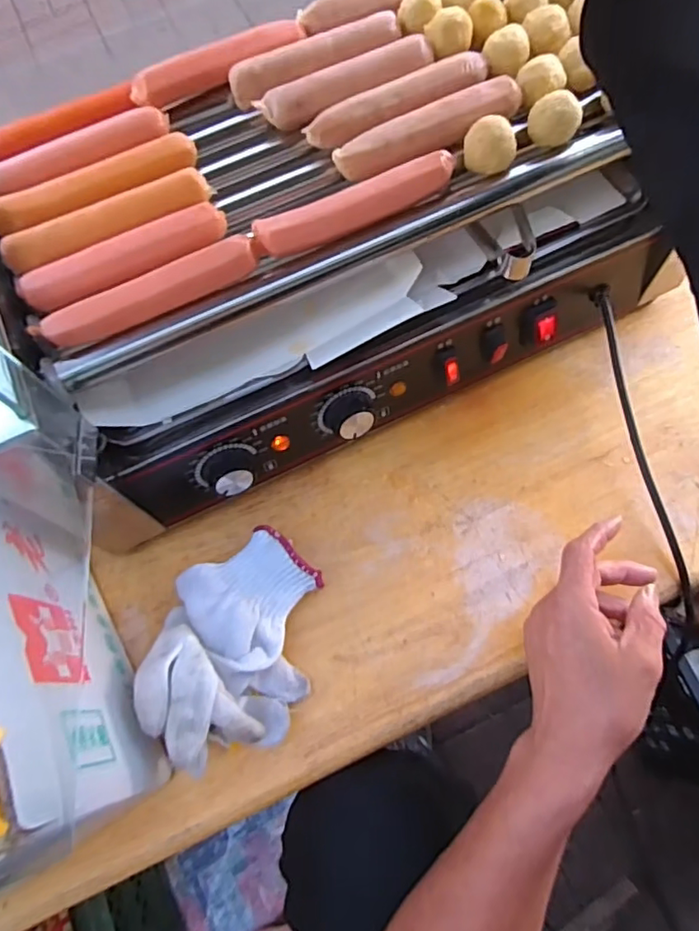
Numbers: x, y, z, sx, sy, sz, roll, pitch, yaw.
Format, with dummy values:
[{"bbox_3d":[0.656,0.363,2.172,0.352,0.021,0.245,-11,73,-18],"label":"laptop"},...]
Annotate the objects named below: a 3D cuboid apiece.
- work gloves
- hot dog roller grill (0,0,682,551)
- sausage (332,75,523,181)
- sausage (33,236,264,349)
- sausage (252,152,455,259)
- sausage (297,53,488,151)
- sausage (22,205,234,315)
[{"bbox_3d":[-0.088,0.130,0.434,0.107,0.085,0.165,6,69,5],"label":"work gloves"},{"bbox_3d":[-0.041,-0.170,0.475,0.475,0.217,0.272,-25,70,-7],"label":"hot dog roller grill"},{"bbox_3d":[0.055,-0.228,0.391,0.133,0.023,0.025,-25,70,-7],"label":"sausage"},{"bbox_3d":[-0.123,-0.106,0.355,0.138,0.017,0.020,-25,70,-7],"label":"sausage"},{"bbox_3d":[0.005,-0.170,0.376,0.136,0.021,0.018,-25,70,-7],"label":"sausage"},{"bbox_3d":[0.035,-0.256,0.403,0.133,0.021,0.022,-23,70,-6],"label":"sausage"},{"bbox_3d":[-0.144,-0.134,0.373,0.134,0.018,0.018,-26,70,-7],"label":"sausage"}]

